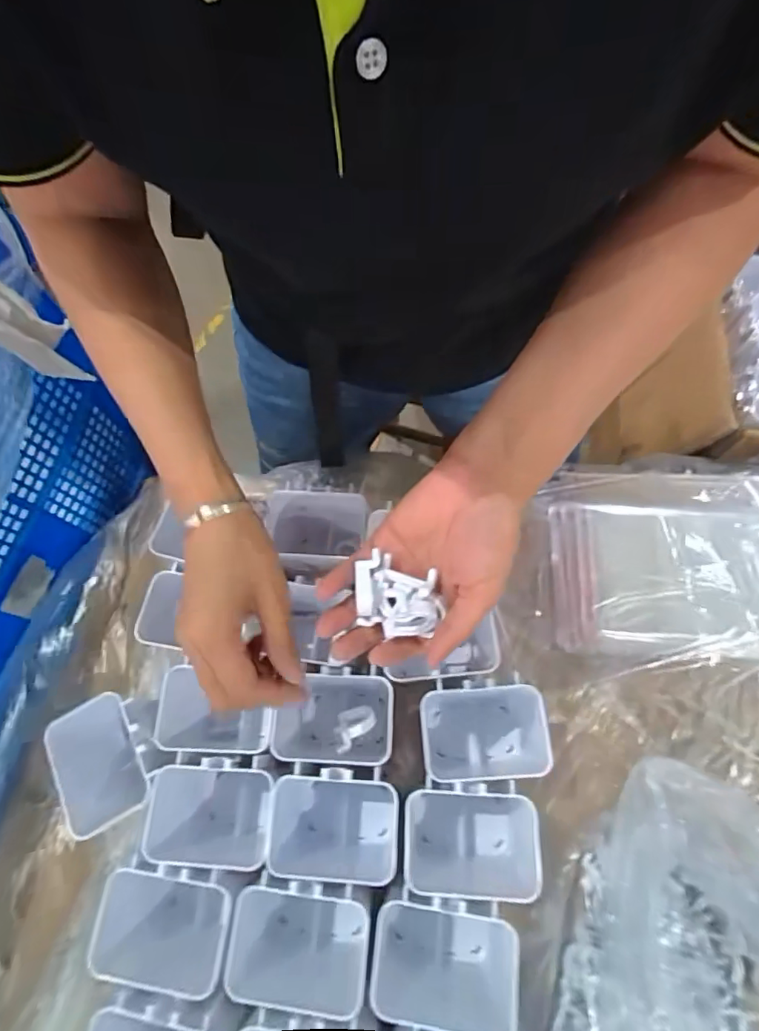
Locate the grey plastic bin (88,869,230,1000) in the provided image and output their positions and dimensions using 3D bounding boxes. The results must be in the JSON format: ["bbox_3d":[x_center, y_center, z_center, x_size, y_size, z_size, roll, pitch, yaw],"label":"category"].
[{"bbox_3d":[-0.147,0.305,0.383,0.094,0.086,0.081,5,68,7],"label":"grey plastic bin"}]

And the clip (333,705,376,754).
[{"bbox_3d":[-0.022,0.164,0.398,0.038,0.010,0.023,-42,72,-10],"label":"clip"}]

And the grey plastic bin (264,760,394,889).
[{"bbox_3d":[-0.032,0.241,0.401,0.102,0.096,0.082,0,68,5],"label":"grey plastic bin"}]

